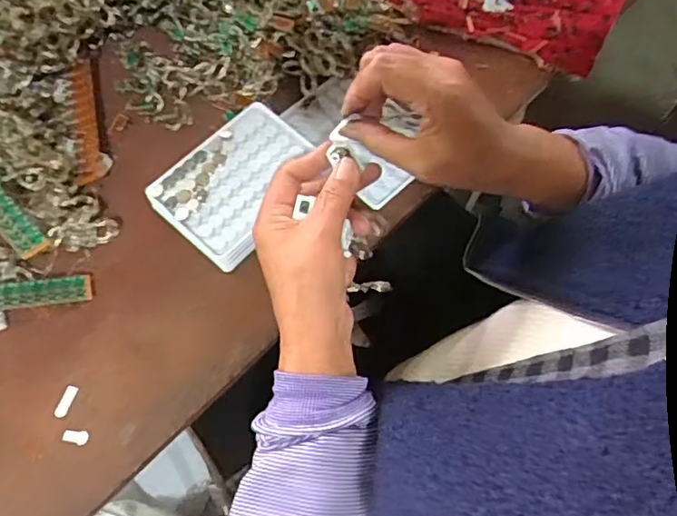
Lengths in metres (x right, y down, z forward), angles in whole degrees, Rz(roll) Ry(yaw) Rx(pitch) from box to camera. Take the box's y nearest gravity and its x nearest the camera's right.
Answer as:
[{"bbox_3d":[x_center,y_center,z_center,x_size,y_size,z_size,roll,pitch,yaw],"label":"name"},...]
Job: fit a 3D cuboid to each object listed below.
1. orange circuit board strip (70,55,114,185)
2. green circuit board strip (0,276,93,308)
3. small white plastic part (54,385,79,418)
[{"bbox_3d":[-0.221,-0.123,0.515,0.023,0.009,0.120,-11,69,-7],"label":"orange circuit board strip"},{"bbox_3d":[-0.256,0.029,0.445,0.126,0.010,0.021,-5,67,-24],"label":"green circuit board strip"},{"bbox_3d":[-0.208,0.109,0.446,0.010,0.004,0.024,18,68,5],"label":"small white plastic part"}]

